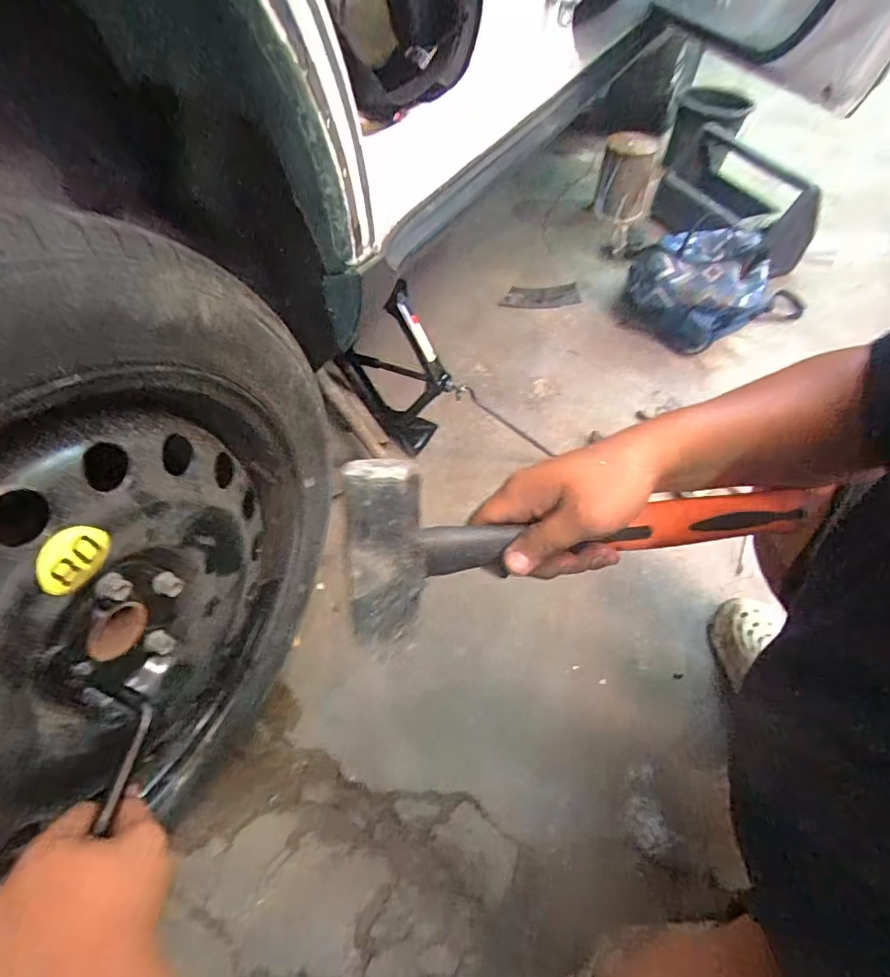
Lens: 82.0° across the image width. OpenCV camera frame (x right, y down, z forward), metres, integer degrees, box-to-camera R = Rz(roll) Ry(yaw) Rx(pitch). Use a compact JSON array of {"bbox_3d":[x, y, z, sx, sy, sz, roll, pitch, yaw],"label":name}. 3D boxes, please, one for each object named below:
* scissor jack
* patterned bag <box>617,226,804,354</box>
[{"bbox_3d":[-0.094,-0.229,1.001,0.271,0.344,0.093,34,63,26],"label":"scissor jack"},{"bbox_3d":[0.745,-0.571,1.398,0.504,0.212,0.306,-26,56,-14],"label":"patterned bag"}]

